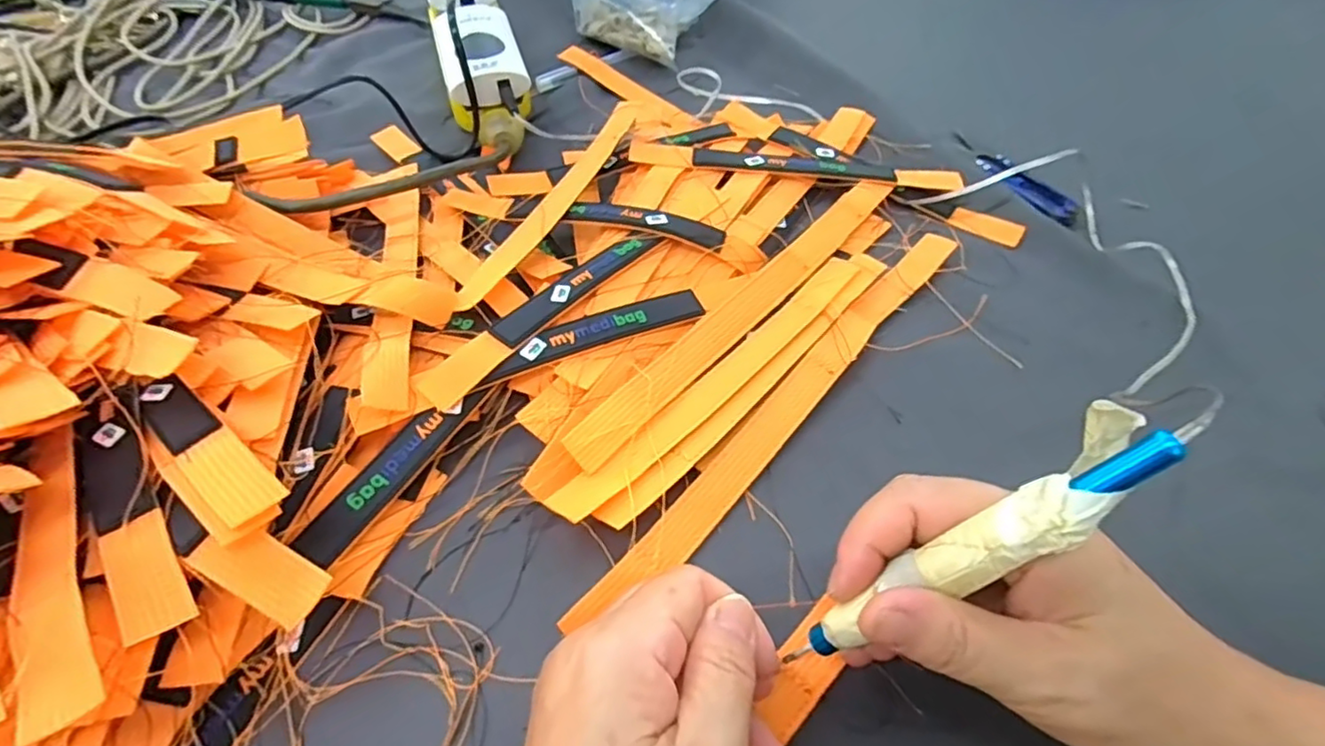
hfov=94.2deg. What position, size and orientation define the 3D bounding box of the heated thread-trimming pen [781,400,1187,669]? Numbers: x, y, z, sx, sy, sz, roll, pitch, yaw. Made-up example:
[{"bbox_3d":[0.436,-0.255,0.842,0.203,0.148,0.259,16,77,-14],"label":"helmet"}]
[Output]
[{"bbox_3d":[0.087,0.056,0.189,0.013,0.130,0.023,18,37,-43],"label":"heated thread-trimming pen"}]

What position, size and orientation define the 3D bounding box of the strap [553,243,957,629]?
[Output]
[{"bbox_3d":[0.070,0.009,0.307,0.019,0.010,0.300,34,59,24],"label":"strap"}]

